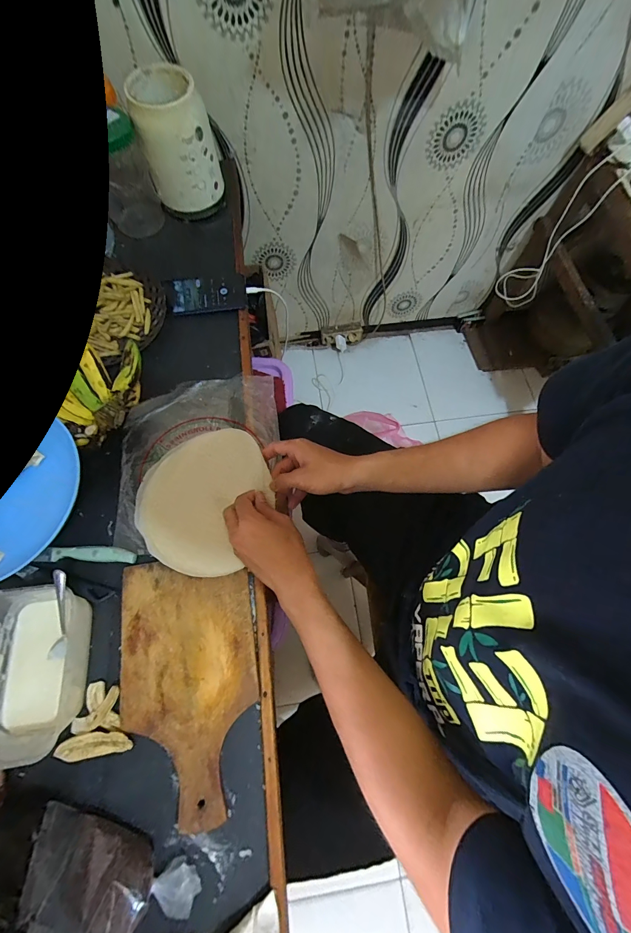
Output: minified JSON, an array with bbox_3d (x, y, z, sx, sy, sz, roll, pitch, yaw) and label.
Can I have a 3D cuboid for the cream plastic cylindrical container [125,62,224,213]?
[{"bbox_3d":[-0.245,-0.573,0.614,0.121,0.159,0.114,0,71,-1],"label":"cream plastic cylindrical container"}]

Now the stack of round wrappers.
[{"bbox_3d":[-0.155,0.040,0.482,0.184,0.052,0.200,32,73,10],"label":"stack of round wrappers"}]

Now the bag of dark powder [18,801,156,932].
[{"bbox_3d":[-0.228,0.401,0.339,0.135,0.091,0.058,35,74,11],"label":"bag of dark powder"}]

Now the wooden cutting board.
[{"bbox_3d":[-0.157,0.263,0.427,0.158,0.010,0.282,-8,71,-4],"label":"wooden cutting board"}]

